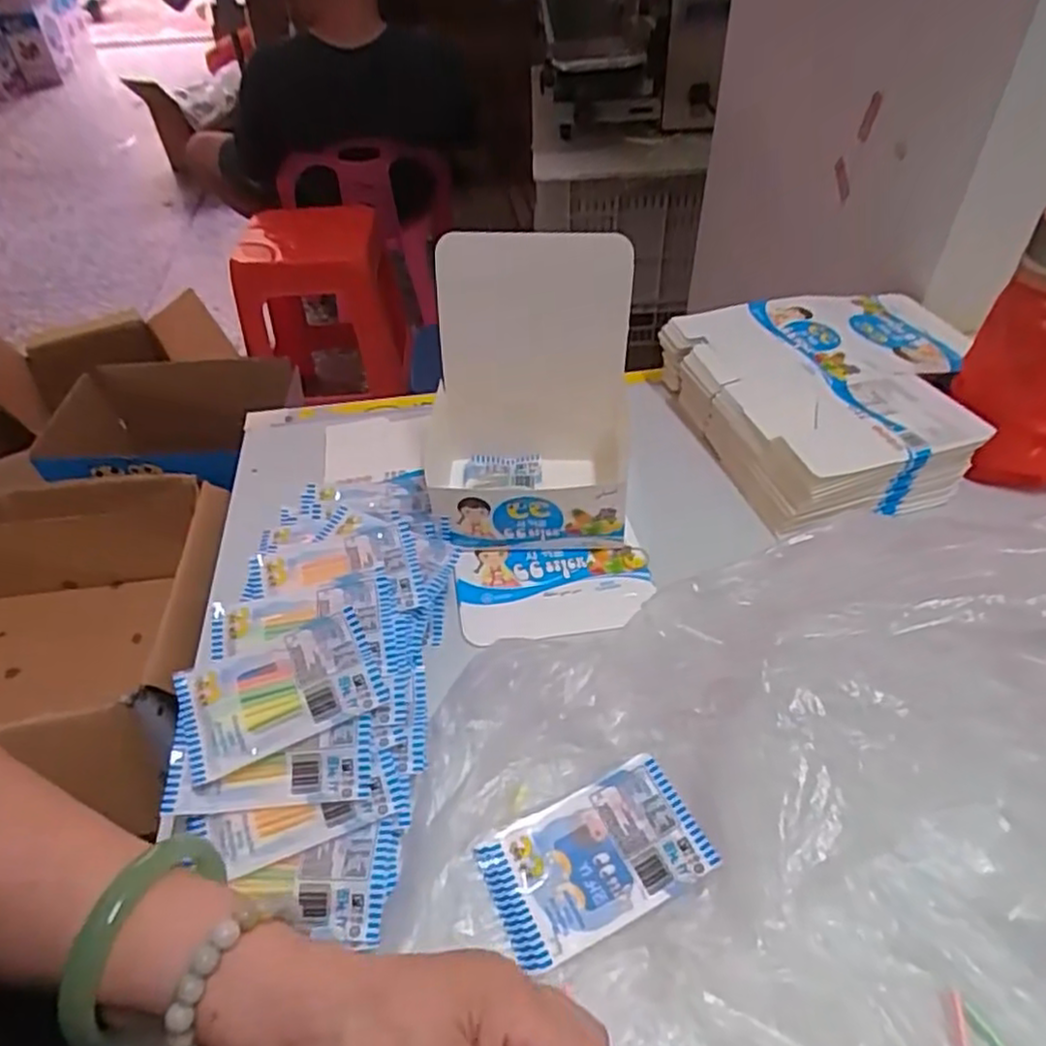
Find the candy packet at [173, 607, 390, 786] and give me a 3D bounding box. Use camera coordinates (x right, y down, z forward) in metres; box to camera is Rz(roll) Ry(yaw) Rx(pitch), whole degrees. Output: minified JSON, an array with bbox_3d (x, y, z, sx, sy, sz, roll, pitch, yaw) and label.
[{"bbox_3d":[-0.133,0.090,0.384,0.103,0.013,0.060,-19,47,-16],"label":"candy packet"}]

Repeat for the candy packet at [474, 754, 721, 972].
[{"bbox_3d":[0.038,0.177,0.374,0.111,0.014,0.070,-19,47,-16],"label":"candy packet"}]

